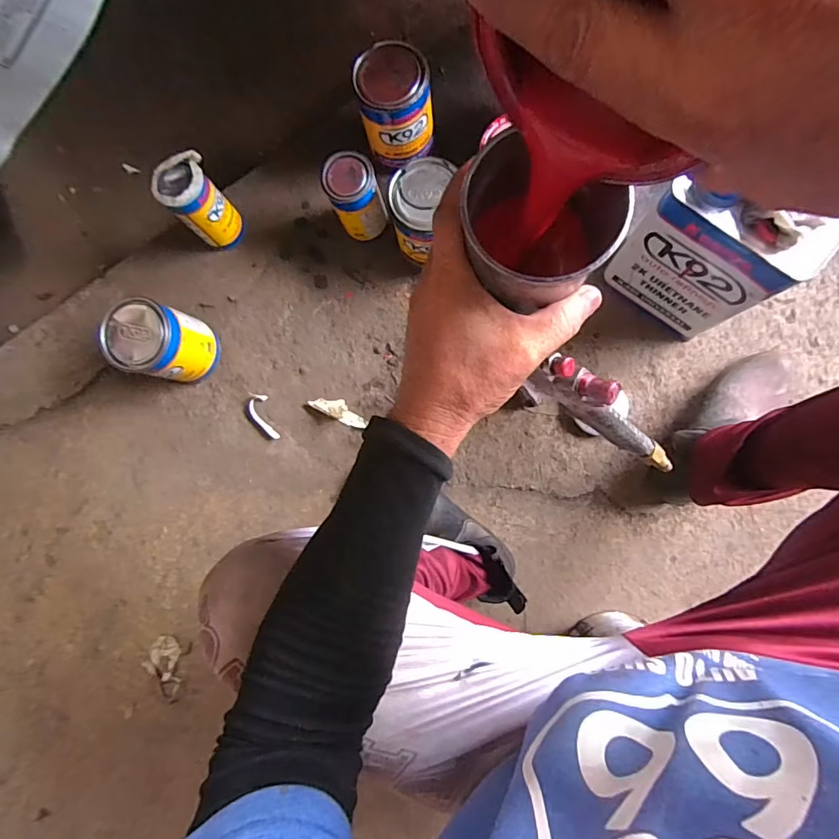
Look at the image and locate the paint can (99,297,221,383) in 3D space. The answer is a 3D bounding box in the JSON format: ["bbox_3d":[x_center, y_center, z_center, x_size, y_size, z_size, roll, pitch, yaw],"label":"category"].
[{"bbox_3d":[-0.388,-0.114,0.722,0.103,0.149,0.101,0,85,6],"label":"paint can"}]

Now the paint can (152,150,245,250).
[{"bbox_3d":[-0.332,-0.332,0.733,0.077,0.143,0.081,0,85,6],"label":"paint can"}]

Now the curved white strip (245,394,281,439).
[{"bbox_3d":[-0.259,-0.003,0.768,0.041,0.015,0.080,-17,83,4],"label":"curved white strip"}]

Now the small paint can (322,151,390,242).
[{"bbox_3d":[-0.089,-0.322,0.706,0.070,0.140,0.076,0,85,6],"label":"small paint can"}]

